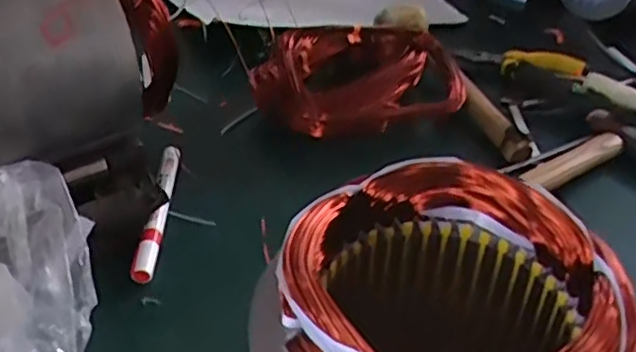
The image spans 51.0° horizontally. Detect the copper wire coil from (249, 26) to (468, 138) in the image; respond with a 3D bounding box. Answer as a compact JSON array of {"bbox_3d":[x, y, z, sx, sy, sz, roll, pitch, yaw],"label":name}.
[{"bbox_3d":[0.037,-0.103,0.663,0.206,0.071,0.120,-14,42,-19],"label":"copper wire coil"}]

